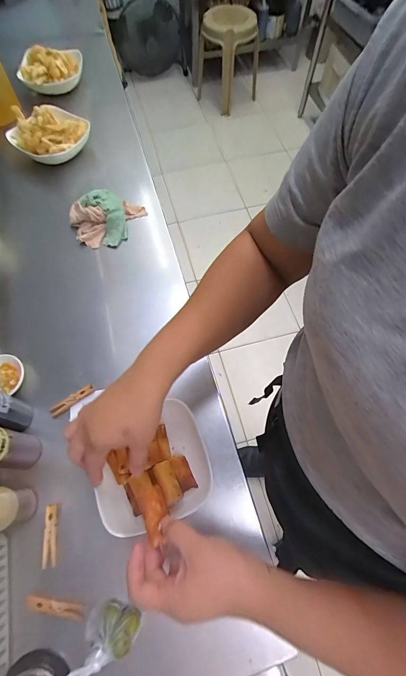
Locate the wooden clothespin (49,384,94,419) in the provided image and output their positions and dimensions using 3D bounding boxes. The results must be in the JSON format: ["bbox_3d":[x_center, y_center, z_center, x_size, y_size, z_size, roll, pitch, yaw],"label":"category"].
[{"bbox_3d":[-0.200,0.094,0.478,0.070,0.011,0.017,-33,69,-14],"label":"wooden clothespin"}]

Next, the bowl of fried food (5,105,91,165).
[{"bbox_3d":[-0.334,-0.445,0.680,0.136,0.061,0.136,0,65,0],"label":"bowl of fried food"}]

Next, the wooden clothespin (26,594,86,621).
[{"bbox_3d":[-0.180,0.323,0.379,0.075,0.011,0.014,11,66,5],"label":"wooden clothespin"}]

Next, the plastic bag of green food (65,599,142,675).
[{"bbox_3d":[-0.118,0.339,0.349,0.092,0.058,0.051,-39,71,-16],"label":"plastic bag of green food"}]

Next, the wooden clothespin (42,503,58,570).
[{"bbox_3d":[-0.195,0.251,0.403,0.015,0.013,0.069,-10,65,-4],"label":"wooden clothespin"}]

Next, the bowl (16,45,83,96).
[{"bbox_3d":[-0.372,-0.655,0.776,0.158,0.069,0.097,-20,66,-9],"label":"bowl"}]

